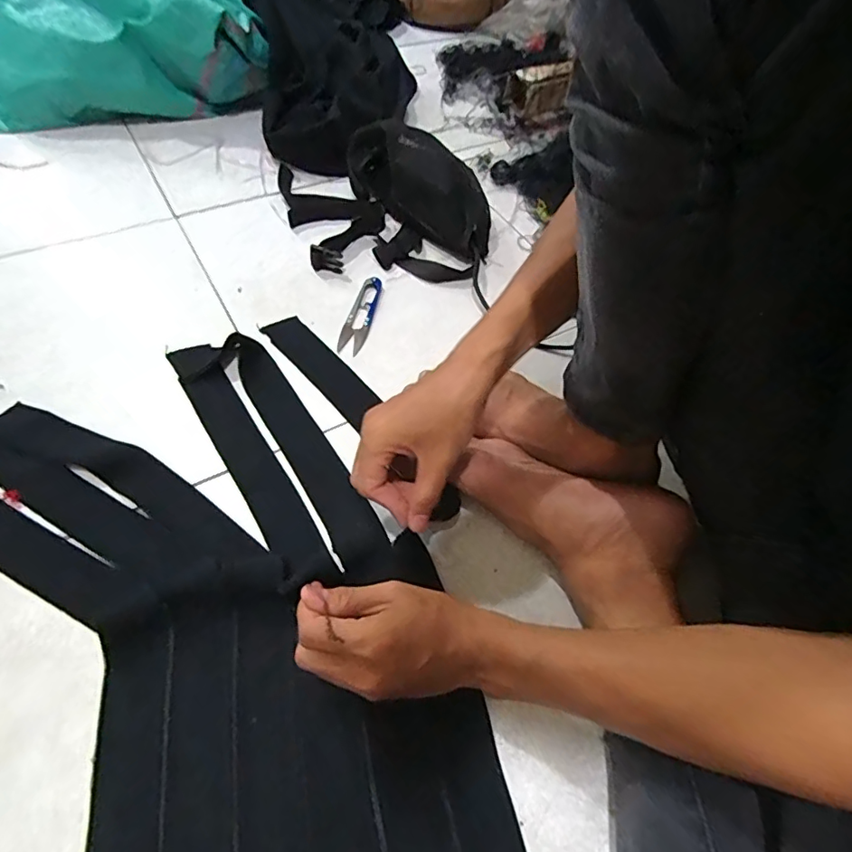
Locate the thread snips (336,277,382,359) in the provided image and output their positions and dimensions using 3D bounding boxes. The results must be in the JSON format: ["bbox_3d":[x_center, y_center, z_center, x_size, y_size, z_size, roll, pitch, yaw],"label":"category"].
[{"bbox_3d":[-0.074,-0.129,0.600,0.028,0.008,0.118,13,55,4],"label":"thread snips"}]

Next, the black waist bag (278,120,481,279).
[{"bbox_3d":[-0.060,-0.287,0.664,0.246,0.091,0.198,-3,55,-7],"label":"black waist bag"}]

